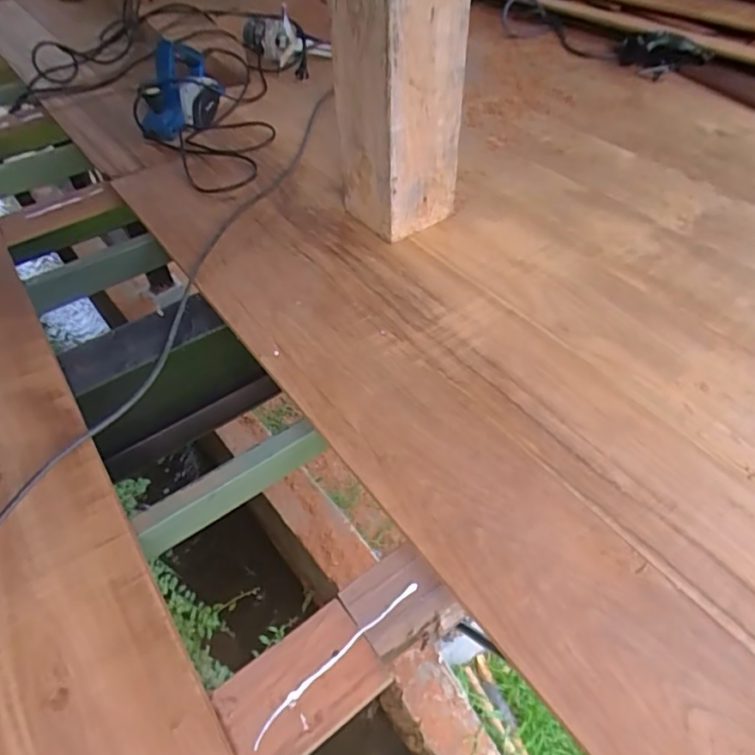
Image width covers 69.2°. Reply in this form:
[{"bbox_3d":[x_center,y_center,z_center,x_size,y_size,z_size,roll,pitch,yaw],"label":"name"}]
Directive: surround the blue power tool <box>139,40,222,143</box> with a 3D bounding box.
[{"bbox_3d":[-0.424,-0.624,1.179,0.112,0.126,0.215,13,51,14],"label":"blue power tool"}]

